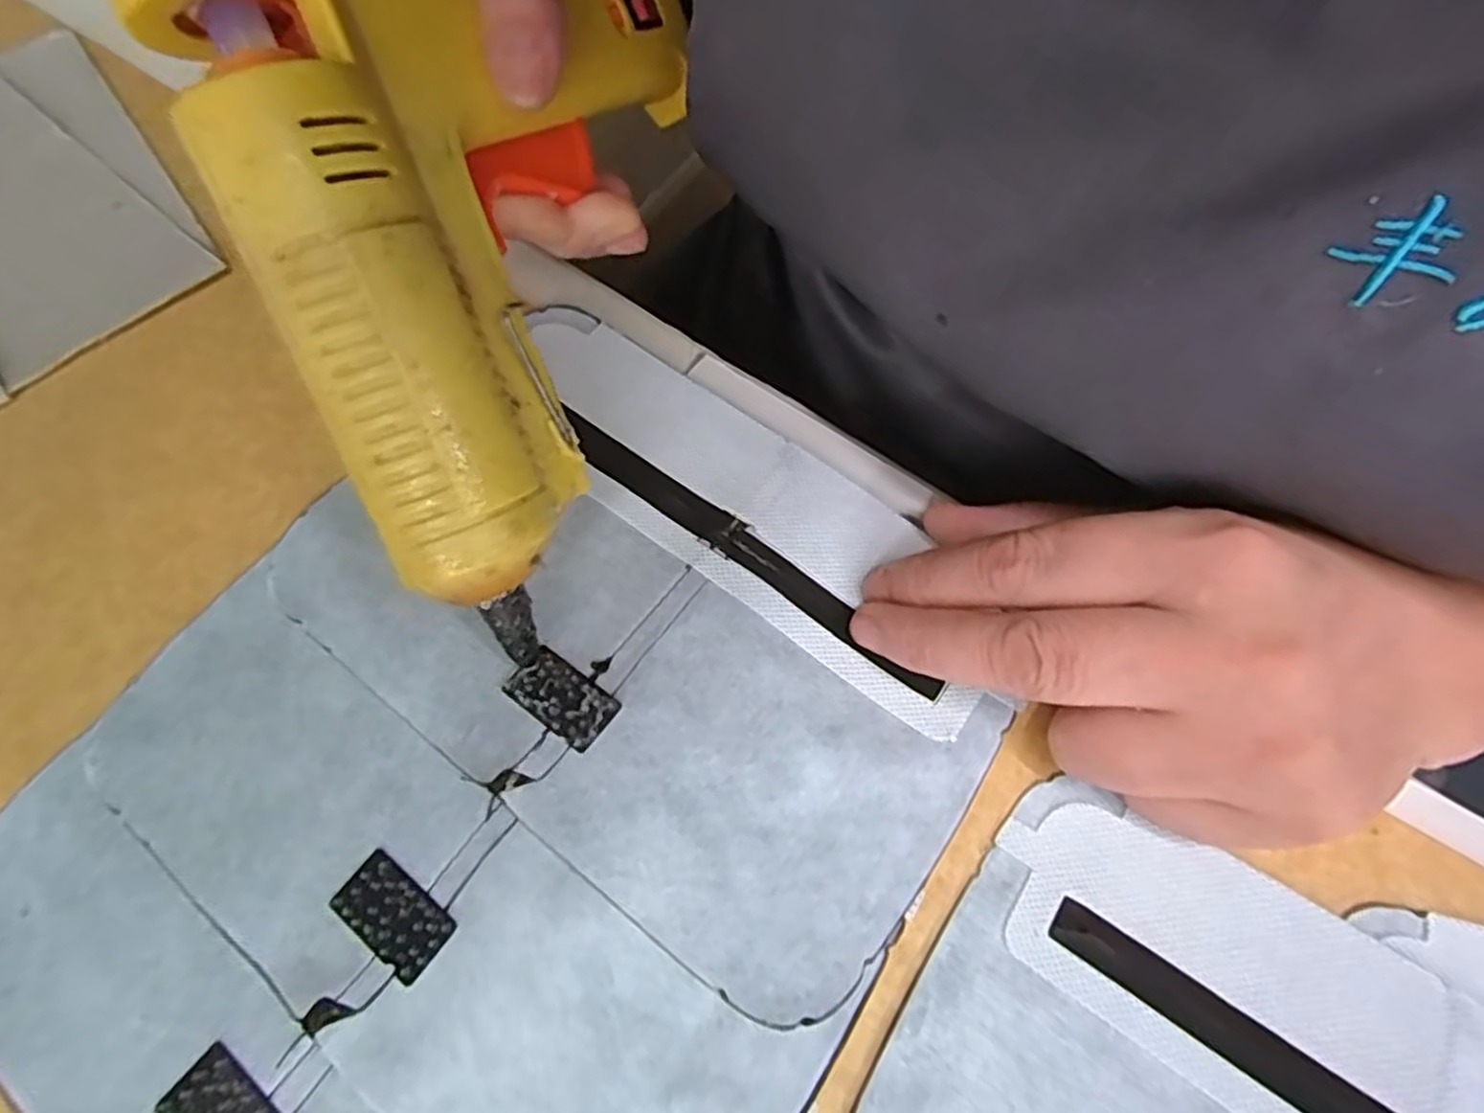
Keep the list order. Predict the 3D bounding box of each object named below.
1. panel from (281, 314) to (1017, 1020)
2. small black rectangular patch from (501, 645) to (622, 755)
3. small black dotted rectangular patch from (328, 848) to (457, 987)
[{"bbox_3d":[-0.021,0.014,0.211,0.185,0.006,0.128,36,68,13],"label":"panel"},{"bbox_3d":[-0.047,0.036,0.197,0.028,0.004,0.016,33,69,13],"label":"small black rectangular patch"},{"bbox_3d":[-0.082,0.083,0.176,0.029,0.004,0.016,35,69,14],"label":"small black dotted rectangular patch"}]

